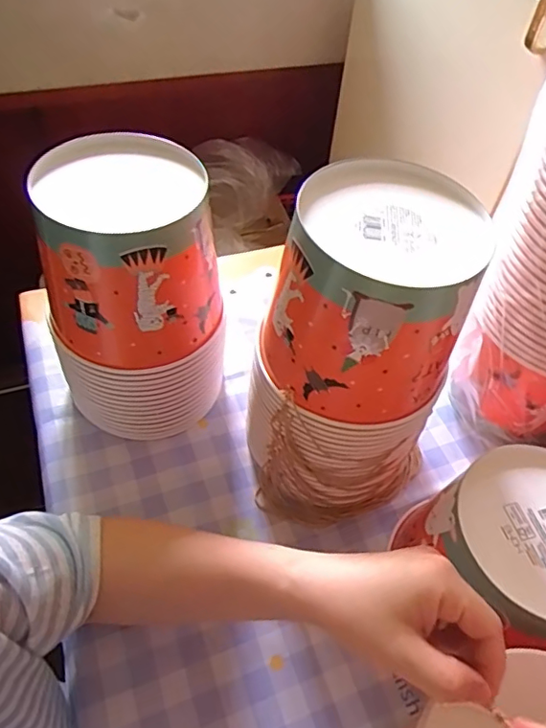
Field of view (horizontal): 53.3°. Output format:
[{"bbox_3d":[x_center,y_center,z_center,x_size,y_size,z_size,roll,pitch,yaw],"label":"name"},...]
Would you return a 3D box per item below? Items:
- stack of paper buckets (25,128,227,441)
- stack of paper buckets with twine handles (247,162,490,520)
[{"bbox_3d":[-0.123,-0.055,0.484,0.144,0.236,0.132,-11,54,-13],"label":"stack of paper buckets"},{"bbox_3d":[0.064,0.002,0.451,0.154,0.276,0.139,2,52,-4],"label":"stack of paper buckets with twine handles"}]

